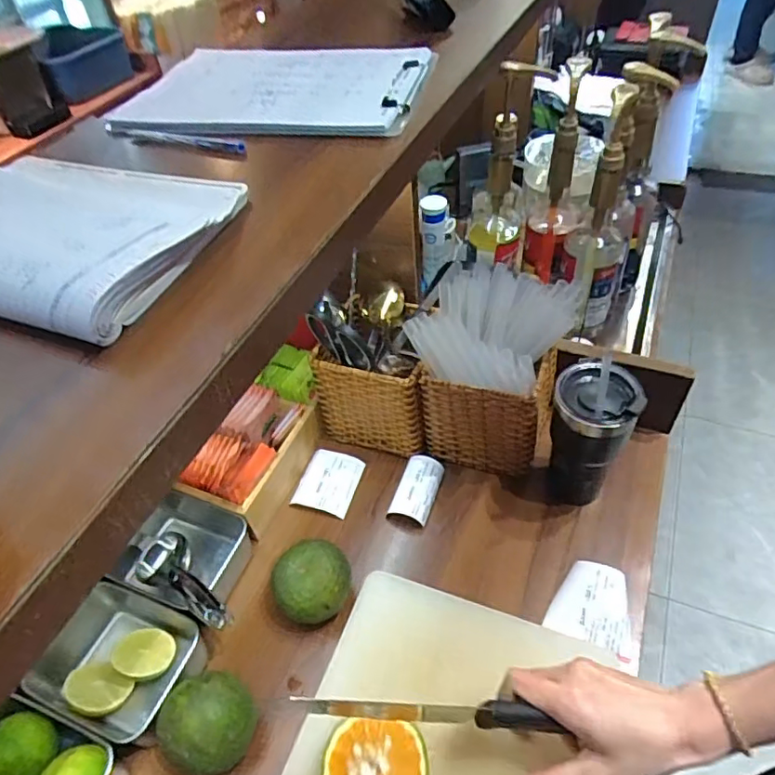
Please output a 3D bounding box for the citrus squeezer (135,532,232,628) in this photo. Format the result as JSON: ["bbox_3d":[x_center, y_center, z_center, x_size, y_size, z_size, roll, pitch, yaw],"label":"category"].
[{"bbox_3d":[-0.196,0.186,0.538,0.163,0.030,0.054,12,47,47],"label":"citrus squeezer"}]

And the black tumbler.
[{"bbox_3d":[0.205,0.055,0.579,0.074,0.165,0.077,-3,47,3],"label":"black tumbler"}]

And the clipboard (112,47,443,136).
[{"bbox_3d":[-0.118,-0.321,0.596,0.298,0.013,0.217,7,50,13],"label":"clipboard"}]

